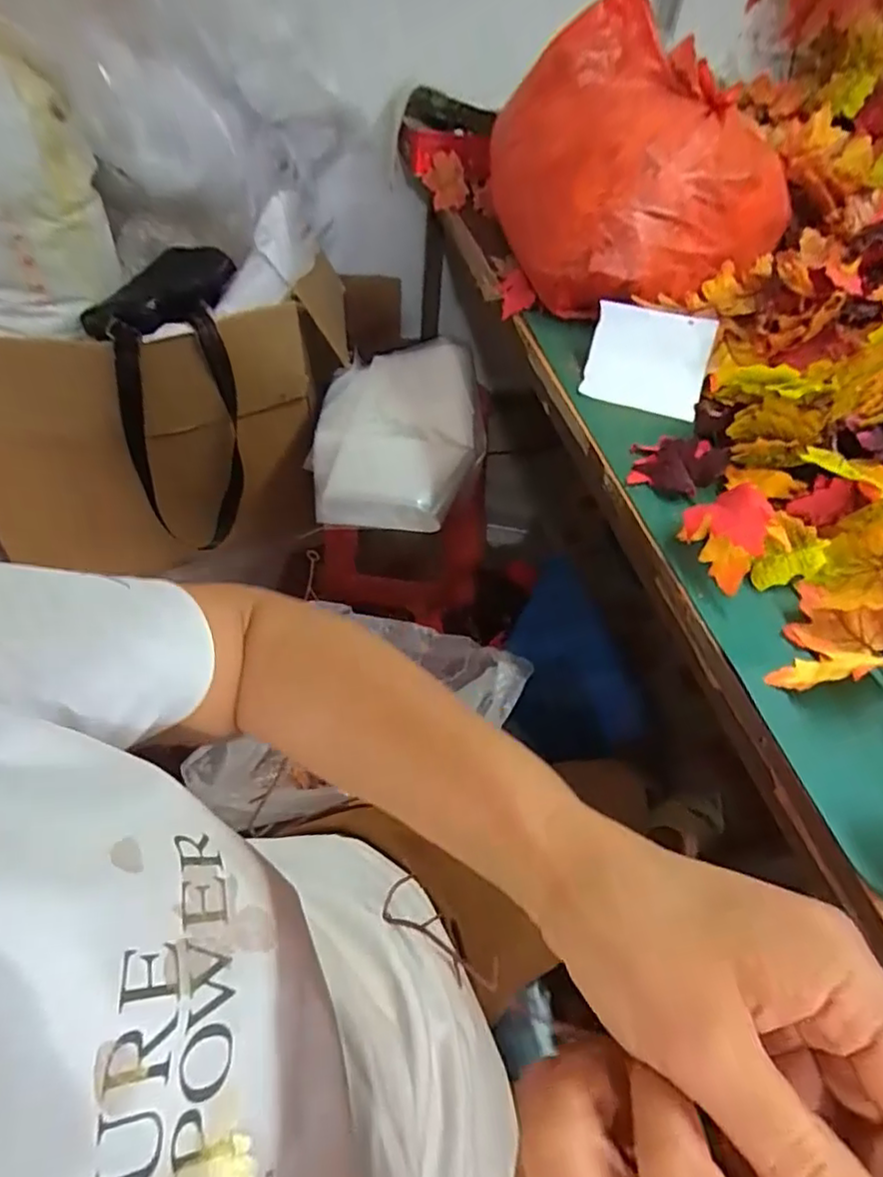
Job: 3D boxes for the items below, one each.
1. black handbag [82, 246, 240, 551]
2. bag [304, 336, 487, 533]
[{"bbox_3d":[-0.450,-0.307,1.106,0.211,0.487,0.163,-9,50,-13],"label":"black handbag"},{"bbox_3d":[-0.074,-0.279,1.132,0.289,0.166,0.391,6,48,0],"label":"bag"}]

